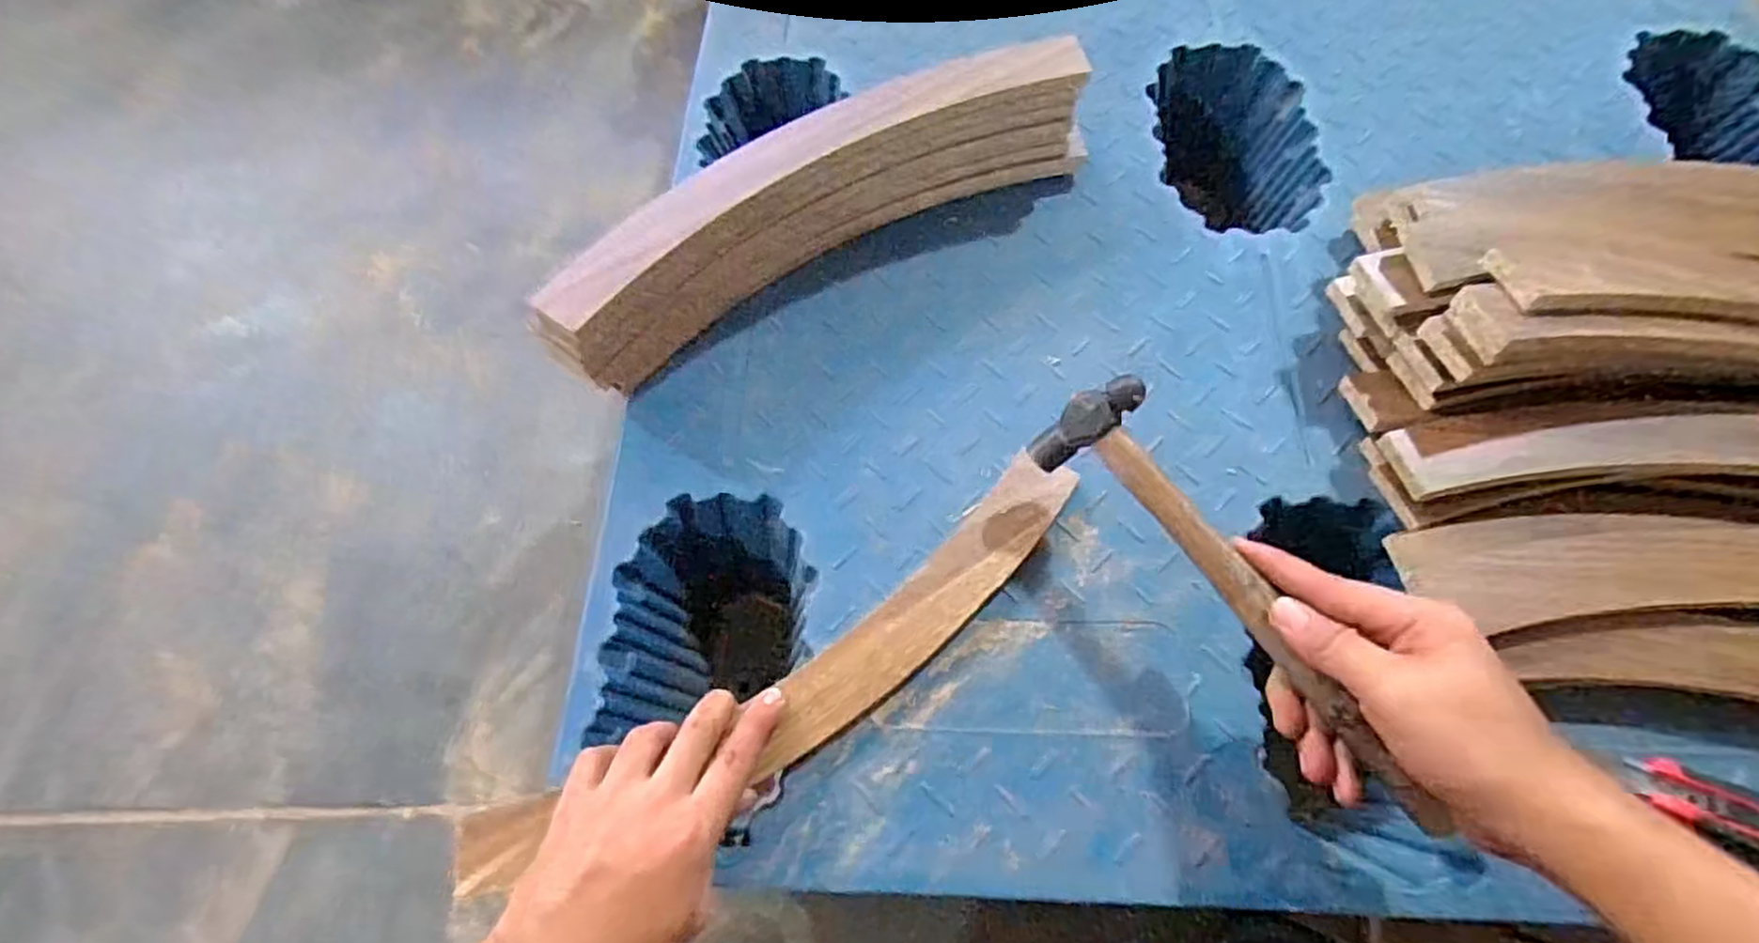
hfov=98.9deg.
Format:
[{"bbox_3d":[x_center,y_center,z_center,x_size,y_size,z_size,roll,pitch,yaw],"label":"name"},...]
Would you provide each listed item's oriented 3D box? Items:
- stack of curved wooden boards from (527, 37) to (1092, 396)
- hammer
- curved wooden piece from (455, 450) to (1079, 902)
[{"bbox_3d":[-0.045,-0.206,0.585,0.452,0.117,0.091,-29,67,-10],"label":"stack of curved wooden boards"},{"bbox_3d":[0.193,0.066,0.414,0.061,0.036,0.275,-31,68,-11],"label":"hammer"},{"bbox_3d":[-0.049,0.129,0.472,0.435,0.018,0.077,-31,67,-12],"label":"curved wooden piece"}]

